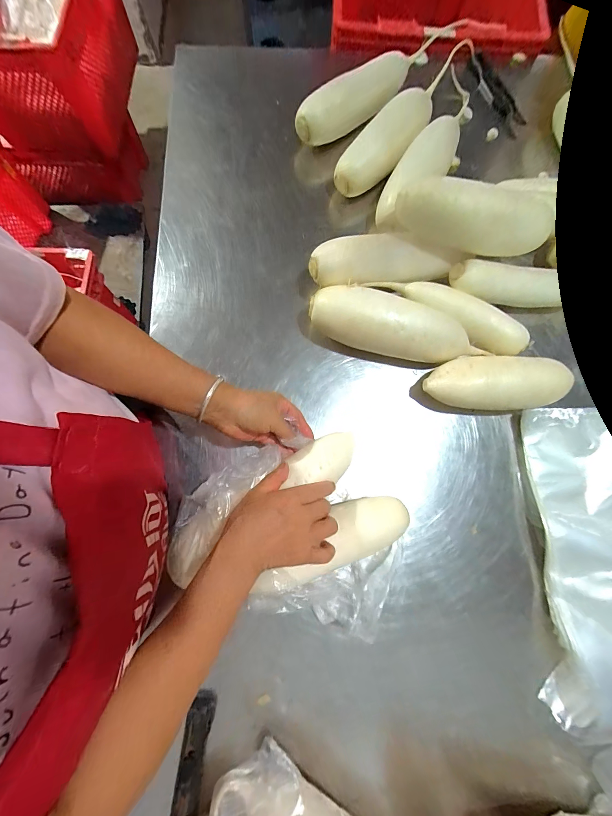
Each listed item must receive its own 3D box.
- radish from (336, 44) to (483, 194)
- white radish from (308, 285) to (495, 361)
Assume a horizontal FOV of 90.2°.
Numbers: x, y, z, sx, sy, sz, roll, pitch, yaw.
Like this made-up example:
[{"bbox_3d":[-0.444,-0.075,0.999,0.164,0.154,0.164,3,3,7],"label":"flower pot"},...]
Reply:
[{"bbox_3d":[0.167,-0.477,0.513,0.078,0.067,0.335,36,80,6],"label":"radish"},{"bbox_3d":[0.127,-0.113,0.443,0.246,0.080,0.078,18,79,3],"label":"white radish"}]

